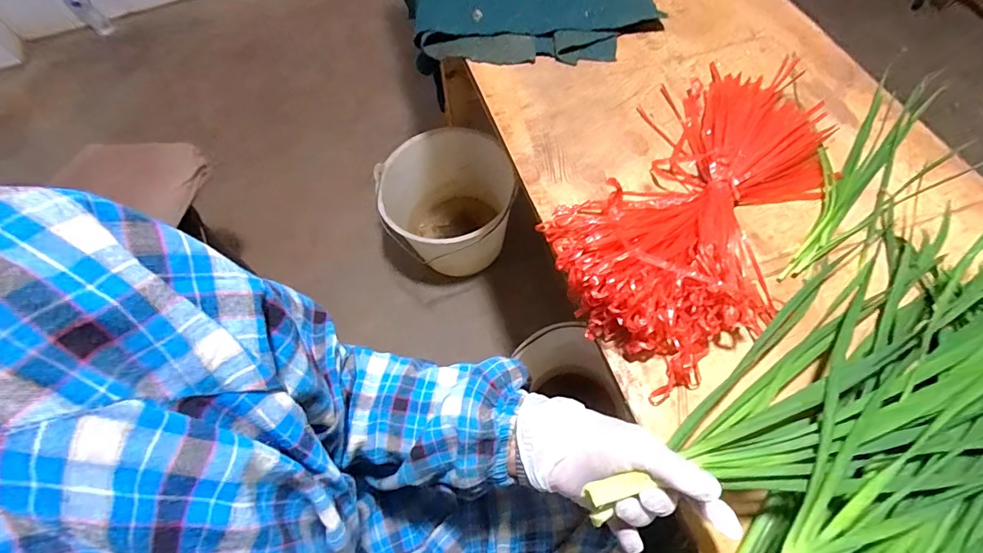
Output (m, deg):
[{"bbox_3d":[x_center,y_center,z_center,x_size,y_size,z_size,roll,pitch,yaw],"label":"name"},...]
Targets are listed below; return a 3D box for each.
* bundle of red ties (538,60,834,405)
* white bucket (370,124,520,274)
[{"bbox_3d":[0.224,-0.090,0.460,0.229,0.047,0.386,36,69,13],"label":"bundle of red ties"},{"bbox_3d":[-0.112,-0.143,1.095,0.305,0.290,0.334,1,65,-3],"label":"white bucket"}]

